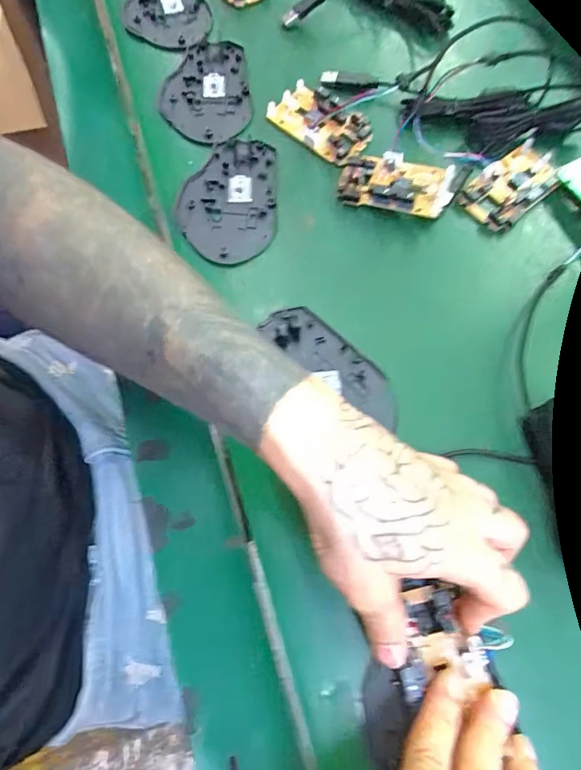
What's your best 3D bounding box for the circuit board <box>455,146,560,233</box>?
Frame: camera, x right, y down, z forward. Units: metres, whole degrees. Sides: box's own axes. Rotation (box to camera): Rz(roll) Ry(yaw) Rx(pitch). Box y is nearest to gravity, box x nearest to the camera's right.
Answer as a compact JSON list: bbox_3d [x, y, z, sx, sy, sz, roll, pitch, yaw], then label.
[{"bbox_3d":[0.170,-0.153,0.348,0.081,0.016,0.045,-38,76,-14],"label":"circuit board"}]

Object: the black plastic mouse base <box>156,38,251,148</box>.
[{"bbox_3d":[-0.070,-0.241,0.375,0.071,0.012,0.112,-4,71,-4],"label":"black plastic mouse base"}]

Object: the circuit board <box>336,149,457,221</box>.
[{"bbox_3d":[0.078,-0.150,0.338,0.079,0.017,0.046,16,71,4],"label":"circuit board"}]

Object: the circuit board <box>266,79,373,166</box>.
[{"bbox_3d":[0.024,-0.210,0.359,0.078,0.011,0.046,41,74,12],"label":"circuit board"}]

